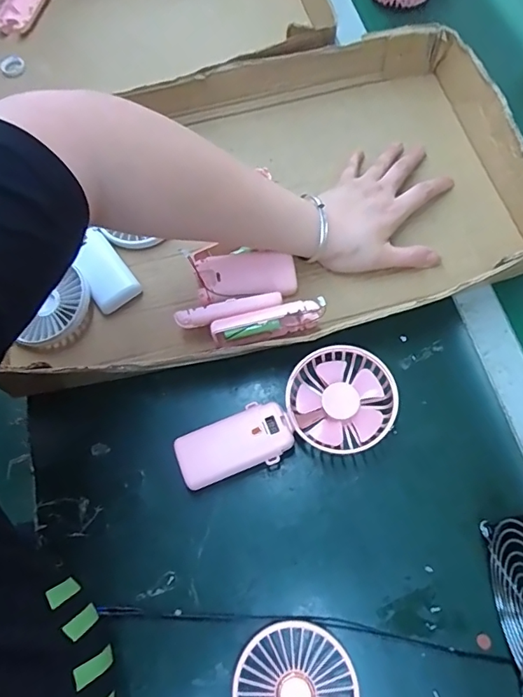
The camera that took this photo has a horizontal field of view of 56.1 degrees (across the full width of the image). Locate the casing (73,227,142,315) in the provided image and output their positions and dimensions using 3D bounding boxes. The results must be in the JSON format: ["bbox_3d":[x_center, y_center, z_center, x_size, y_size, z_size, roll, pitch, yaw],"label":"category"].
[{"bbox_3d":[-0.151,-0.071,0.474,0.045,0.021,0.068,-35,71,-11],"label":"casing"}]

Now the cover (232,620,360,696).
[{"bbox_3d":[0.024,0.246,0.350,0.084,0.016,0.086,-11,68,-3],"label":"cover"}]

